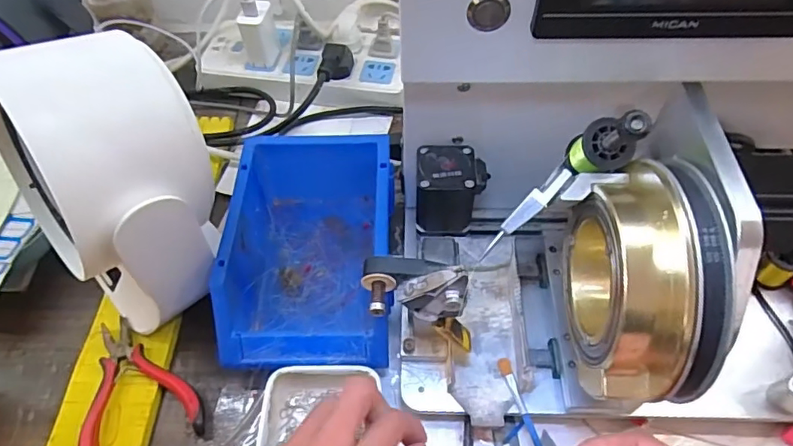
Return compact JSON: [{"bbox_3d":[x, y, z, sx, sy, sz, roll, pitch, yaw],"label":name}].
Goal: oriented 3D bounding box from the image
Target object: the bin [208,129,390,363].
[{"bbox_3d":[-0.065,0.017,0.429,0.120,0.090,0.204,-1,55,2],"label":"bin"}]

